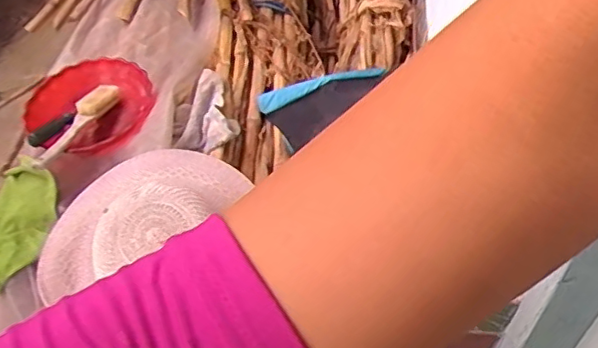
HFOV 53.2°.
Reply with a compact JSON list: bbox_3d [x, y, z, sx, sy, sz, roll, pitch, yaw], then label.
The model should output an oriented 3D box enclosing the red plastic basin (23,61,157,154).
[{"bbox_3d":[-0.356,-0.101,1.044,0.212,0.098,0.230,-23,52,-17],"label":"red plastic basin"}]

